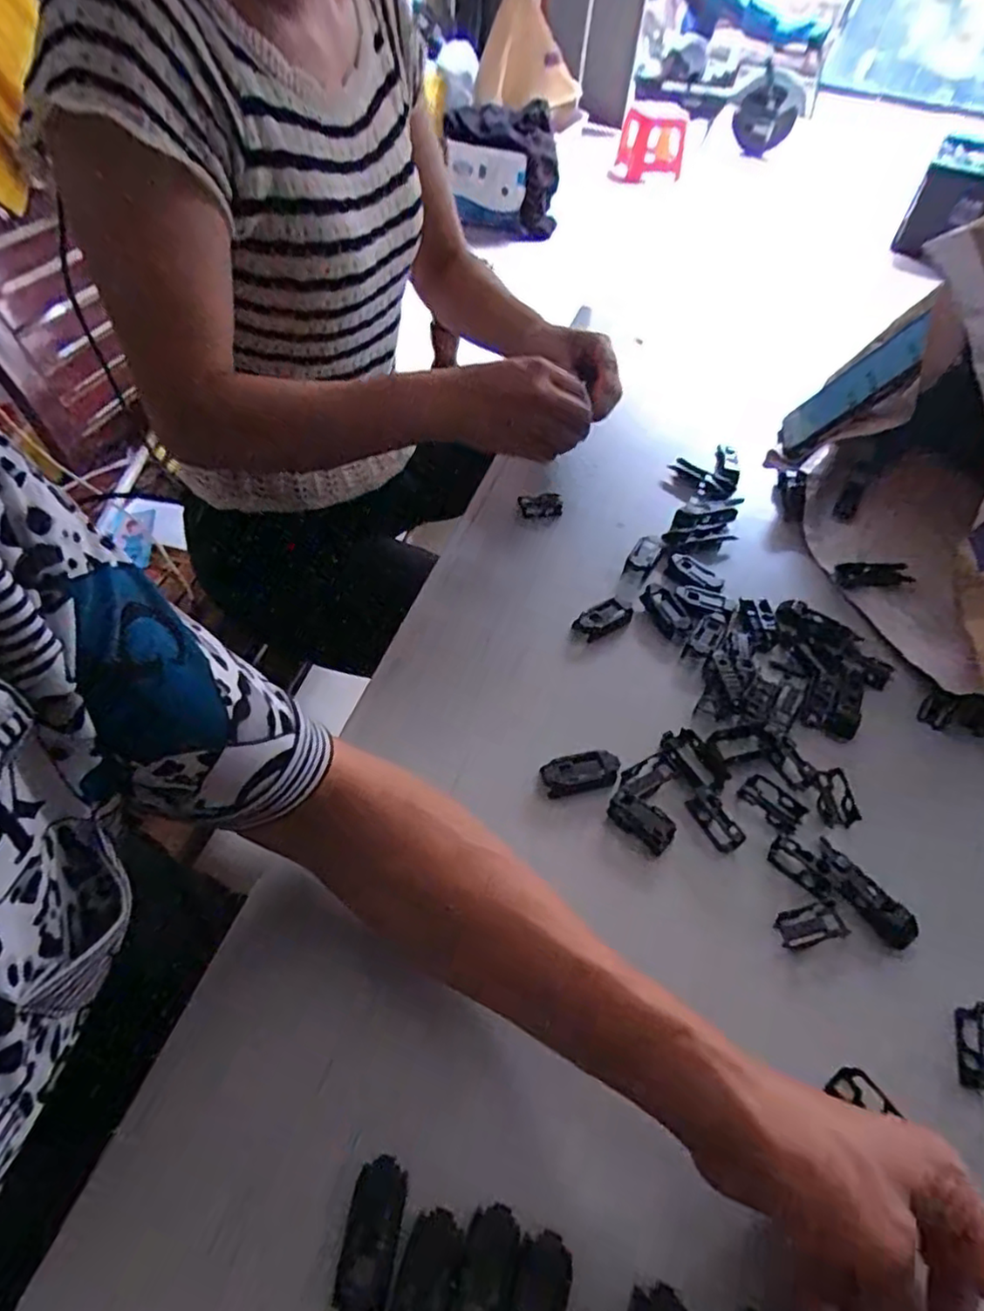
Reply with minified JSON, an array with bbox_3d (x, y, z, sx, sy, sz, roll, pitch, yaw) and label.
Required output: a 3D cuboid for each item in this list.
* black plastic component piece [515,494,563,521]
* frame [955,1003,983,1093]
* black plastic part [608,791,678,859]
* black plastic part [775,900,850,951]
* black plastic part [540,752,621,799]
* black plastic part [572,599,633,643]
[{"bbox_3d":[0.044,-0.134,0.582,0.038,0.013,0.019,-12,55,-14],"label":"black plastic component piece"},{"bbox_3d":[0.250,0.200,0.331,0.013,0.017,0.039,21,54,11],"label":"frame"},{"bbox_3d":[0.091,0.101,0.397,0.040,0.012,0.020,37,58,21],"label":"black plastic part"},{"bbox_3d":[0.179,0.153,0.366,0.035,0.008,0.019,-8,54,-11],"label":"black plastic part"},{"bbox_3d":[0.057,0.076,0.412,0.049,0.014,0.023,-9,54,-12],"label":"black plastic part"},{"bbox_3d":[0.085,-0.026,0.498,0.044,0.018,0.021,-26,59,-23],"label":"black plastic part"}]

